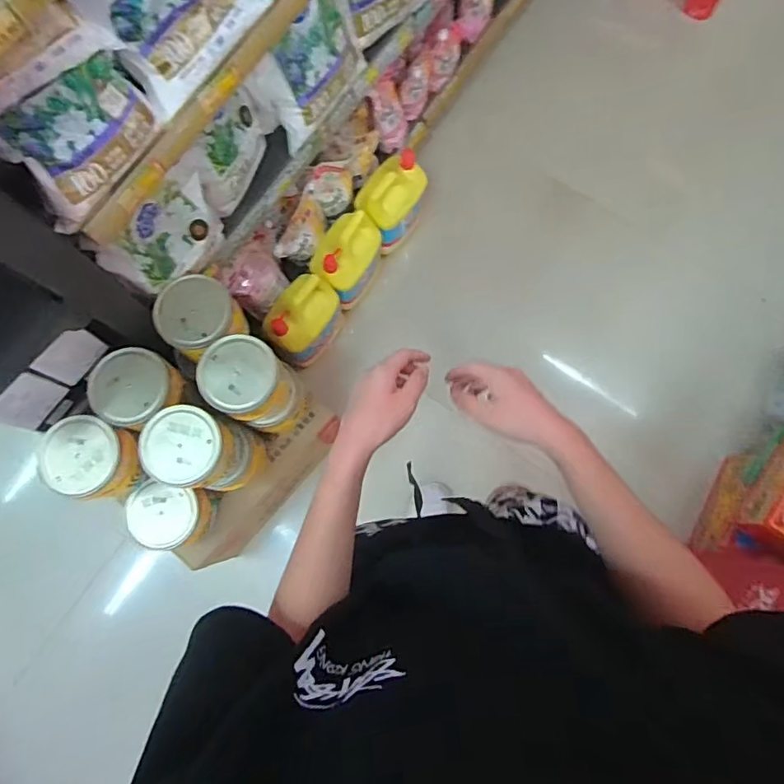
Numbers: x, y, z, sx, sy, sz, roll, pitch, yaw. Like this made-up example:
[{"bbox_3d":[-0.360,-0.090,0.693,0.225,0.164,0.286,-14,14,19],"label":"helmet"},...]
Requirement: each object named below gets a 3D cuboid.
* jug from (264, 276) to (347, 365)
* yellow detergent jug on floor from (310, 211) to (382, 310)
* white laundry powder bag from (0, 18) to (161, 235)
[{"bbox_3d":[-0.231,-0.185,1.419,0.136,0.215,0.197,33,81,6],"label":"jug"},{"bbox_3d":[-0.124,-0.354,1.438,0.134,0.204,0.196,30,81,5],"label":"yellow detergent jug on floor"},{"bbox_3d":[-0.425,-0.358,0.725,0.223,0.135,0.111,-42,82,-7],"label":"white laundry powder bag"}]

